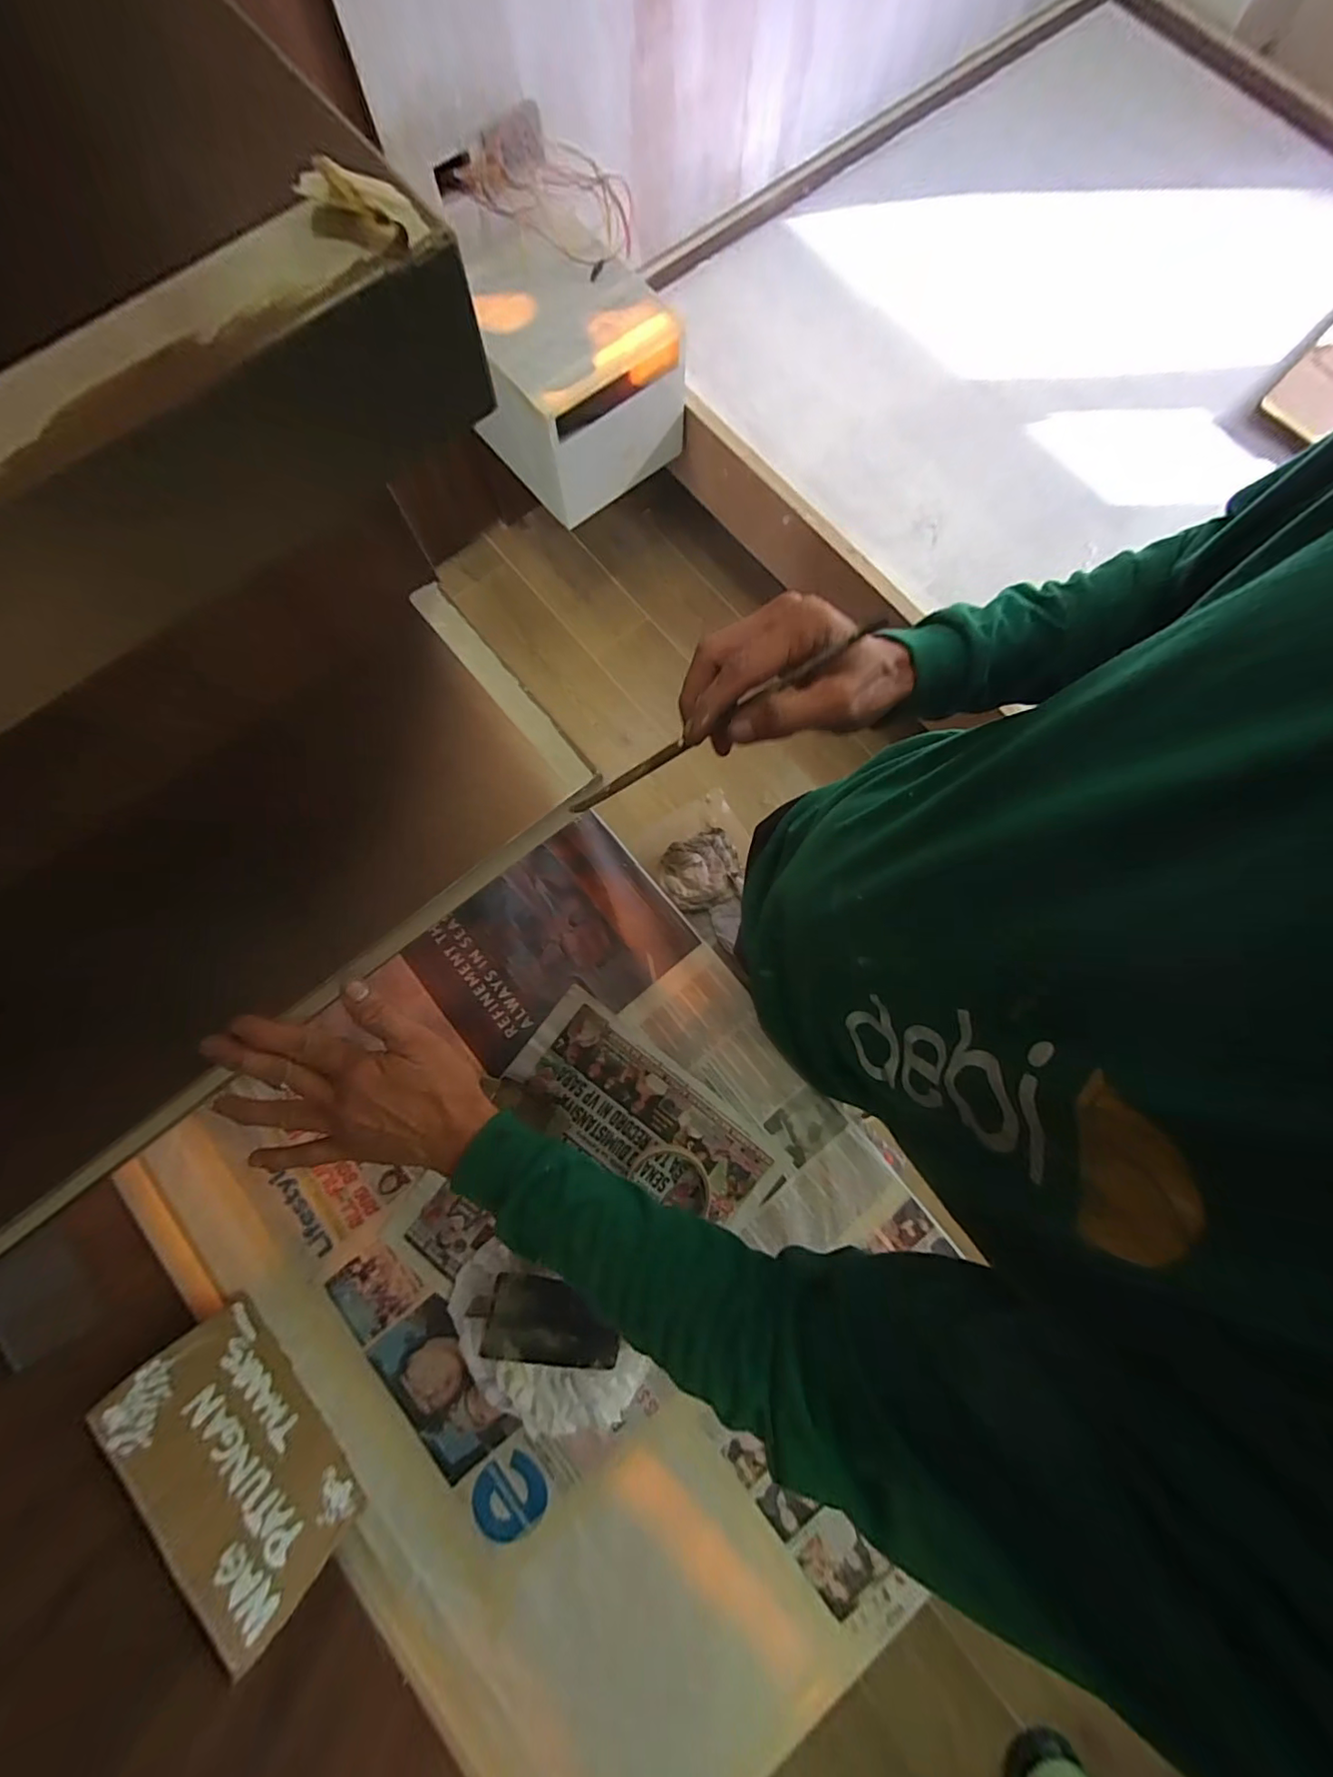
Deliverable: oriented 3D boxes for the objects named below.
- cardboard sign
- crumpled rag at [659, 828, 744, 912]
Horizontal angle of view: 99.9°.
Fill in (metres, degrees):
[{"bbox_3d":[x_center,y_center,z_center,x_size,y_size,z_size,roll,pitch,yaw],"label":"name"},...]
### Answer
[{"bbox_3d":[-0.363,0.484,0.476,0.009,0.121,0.220,-44,80,16],"label":"cardboard sign"},{"bbox_3d":[0.077,-0.037,1.120,0.147,0.048,0.149,-20,80,-4],"label":"crumpled rag"}]

